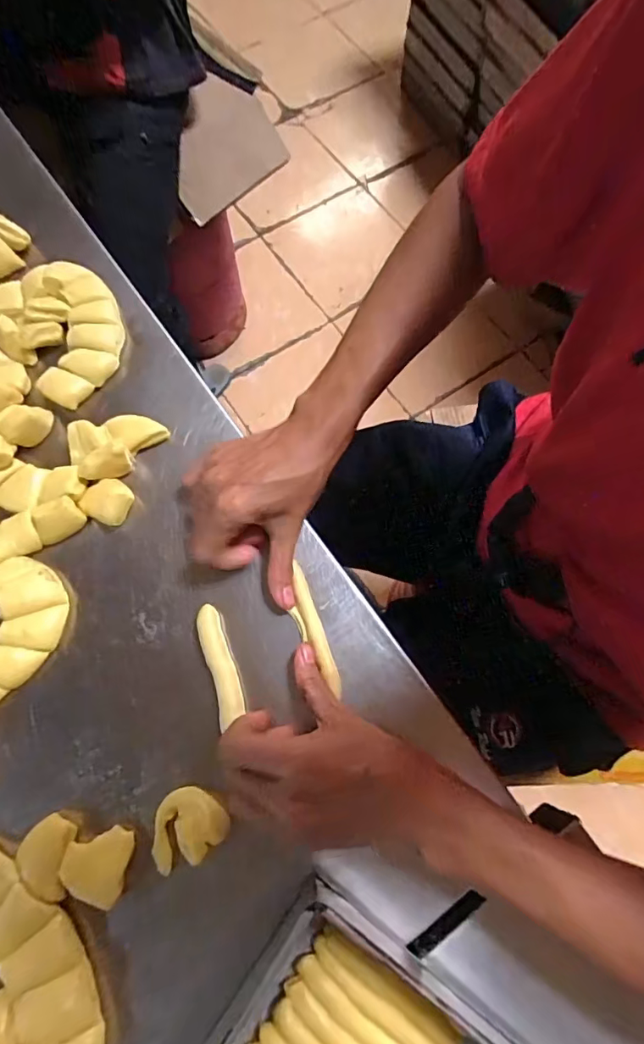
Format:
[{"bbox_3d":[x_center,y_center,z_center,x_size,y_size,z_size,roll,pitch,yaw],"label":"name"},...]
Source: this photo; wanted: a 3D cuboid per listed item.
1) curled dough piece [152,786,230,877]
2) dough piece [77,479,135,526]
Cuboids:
[{"bbox_3d":[-0.094,0.206,0.333,0.053,0.021,0.043,-35,75,-10],"label":"curled dough piece"},{"bbox_3d":[-0.176,-0.017,0.406,0.040,0.022,0.036,33,76,11],"label":"dough piece"}]

